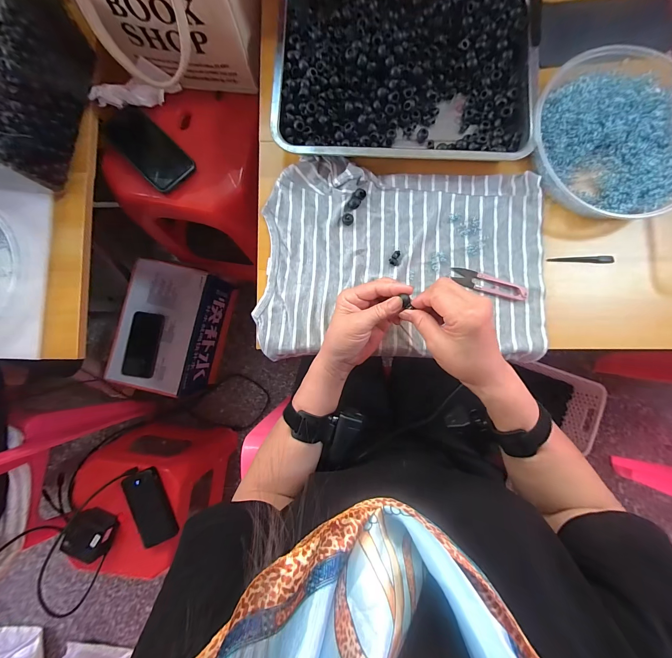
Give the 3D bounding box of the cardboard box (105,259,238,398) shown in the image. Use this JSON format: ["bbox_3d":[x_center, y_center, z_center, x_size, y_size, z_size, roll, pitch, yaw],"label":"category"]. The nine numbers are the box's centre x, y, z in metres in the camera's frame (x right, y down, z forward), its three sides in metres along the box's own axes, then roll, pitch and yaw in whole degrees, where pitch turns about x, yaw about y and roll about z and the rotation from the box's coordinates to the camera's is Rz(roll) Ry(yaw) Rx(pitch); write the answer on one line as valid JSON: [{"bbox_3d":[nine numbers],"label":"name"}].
[{"bbox_3d":[-0.450,0.000,0.855,0.207,0.213,0.323,14,87,2],"label":"cardboard box"}]

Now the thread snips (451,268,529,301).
[{"bbox_3d":[0.209,-0.061,0.401,0.101,0.008,0.022,18,88,2],"label":"thread snips"}]

